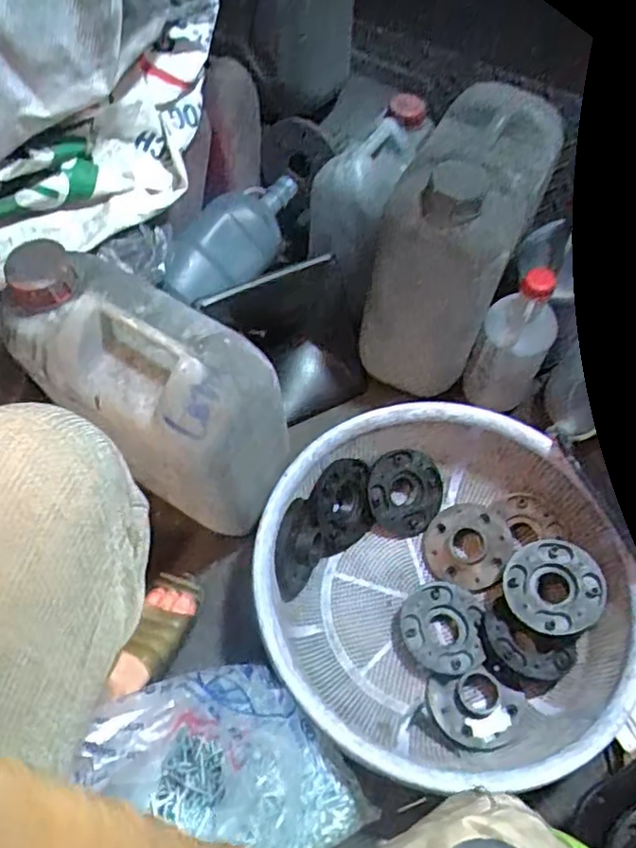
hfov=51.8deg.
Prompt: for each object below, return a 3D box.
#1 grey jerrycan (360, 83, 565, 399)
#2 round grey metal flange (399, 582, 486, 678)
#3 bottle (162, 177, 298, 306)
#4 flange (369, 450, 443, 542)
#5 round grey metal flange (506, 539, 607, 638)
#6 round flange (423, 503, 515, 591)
[{"bbox_3d":[0.153,-0.190,0.764,0.127,0.286,0.186,26,60,12],"label":"grey jerrycan"},{"bbox_3d":[0.132,0.220,0.705,0.086,0.024,0.094,2,58,-3],"label":"round grey metal flange"},{"bbox_3d":[-0.119,-0.251,0.893,0.246,0.082,0.087,-38,67,-24],"label":"bottle"},{"bbox_3d":[0.104,0.081,0.770,0.095,0.015,0.096,0,90,-17],"label":"flange"},{"bbox_3d":[0.246,0.169,0.685,0.095,0.008,0.097,-9,60,16],"label":"round grey metal flange"},{"bbox_3d":[0.171,0.138,0.751,0.093,0.016,0.093,-6,71,18],"label":"round flange"}]

